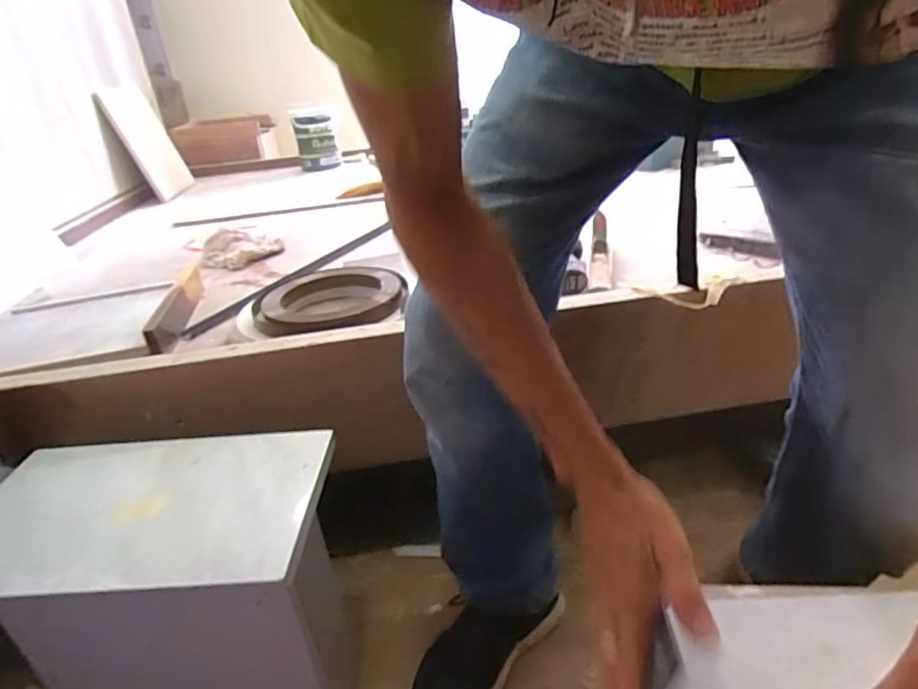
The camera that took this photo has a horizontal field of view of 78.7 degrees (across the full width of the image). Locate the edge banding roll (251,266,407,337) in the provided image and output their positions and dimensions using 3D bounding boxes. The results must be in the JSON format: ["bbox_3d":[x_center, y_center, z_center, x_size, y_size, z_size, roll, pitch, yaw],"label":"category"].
[{"bbox_3d":[-0.192,-0.067,0.832,0.212,0.028,0.215,-25,33,-33],"label":"edge banding roll"}]

